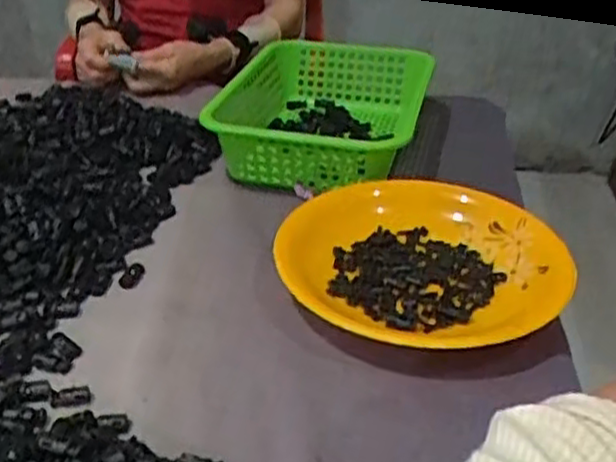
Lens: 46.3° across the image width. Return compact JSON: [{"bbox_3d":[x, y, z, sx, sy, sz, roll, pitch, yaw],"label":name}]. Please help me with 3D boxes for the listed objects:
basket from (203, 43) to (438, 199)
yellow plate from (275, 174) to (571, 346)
[{"bbox_3d":[0.014,-0.138,0.831,0.193,0.077,0.297,8,33,13],"label":"basket"},{"bbox_3d":[0.095,0.027,0.614,0.230,0.043,0.220,0,32,0],"label":"yellow plate"}]

